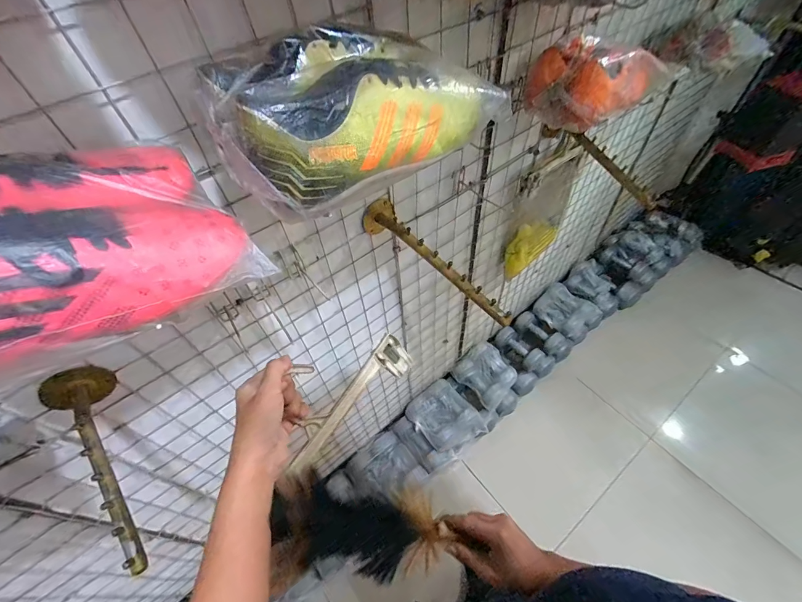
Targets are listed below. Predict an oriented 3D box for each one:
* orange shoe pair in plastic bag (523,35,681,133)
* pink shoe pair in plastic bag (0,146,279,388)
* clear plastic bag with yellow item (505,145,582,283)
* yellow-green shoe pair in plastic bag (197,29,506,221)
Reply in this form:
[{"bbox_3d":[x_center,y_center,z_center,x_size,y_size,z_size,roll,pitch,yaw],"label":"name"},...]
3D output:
[{"bbox_3d":[0.331,-0.371,0.581,0.234,0.099,0.117,-29,55,-18],"label":"orange shoe pair in plastic bag"},{"bbox_3d":[-0.251,-0.040,0.248,0.244,0.107,0.127,-29,55,-18],"label":"pink shoe pair in plastic bag"},{"bbox_3d":[0.380,-0.250,0.967,0.079,0.327,0.236,33,61,27],"label":"clear plastic bag with yellow item"},{"bbox_3d":[-0.036,-0.180,0.323,0.261,0.096,0.103,-33,56,-20],"label":"yellow-green shoe pair in plastic bag"}]

